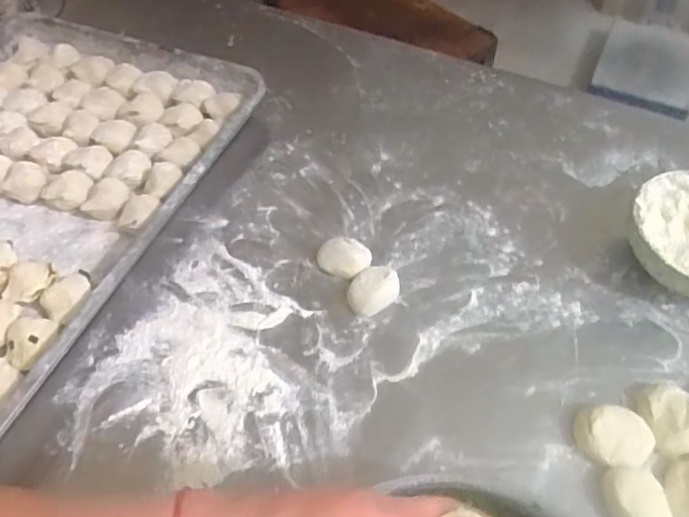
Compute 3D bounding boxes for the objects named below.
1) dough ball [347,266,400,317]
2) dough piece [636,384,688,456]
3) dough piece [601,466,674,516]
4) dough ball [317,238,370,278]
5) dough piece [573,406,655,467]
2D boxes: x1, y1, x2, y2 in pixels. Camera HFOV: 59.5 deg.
[{"bbox_3d":[0.027,0.031,0.576,0.038,0.023,0.055,35,62,23],"label":"dough ball"},{"bbox_3d":[0.265,0.132,0.492,0.041,0.029,0.051,-19,56,-13],"label":"dough piece"},{"bbox_3d":[0.224,0.187,0.455,0.046,0.021,0.059,-9,55,-6],"label":"dough piece"},{"bbox_3d":[0.000,-0.001,0.604,0.052,0.020,0.045,8,55,6],"label":"dough ball"},{"bbox_3d":[0.216,0.145,0.485,0.056,0.025,0.042,9,55,7],"label":"dough piece"}]

